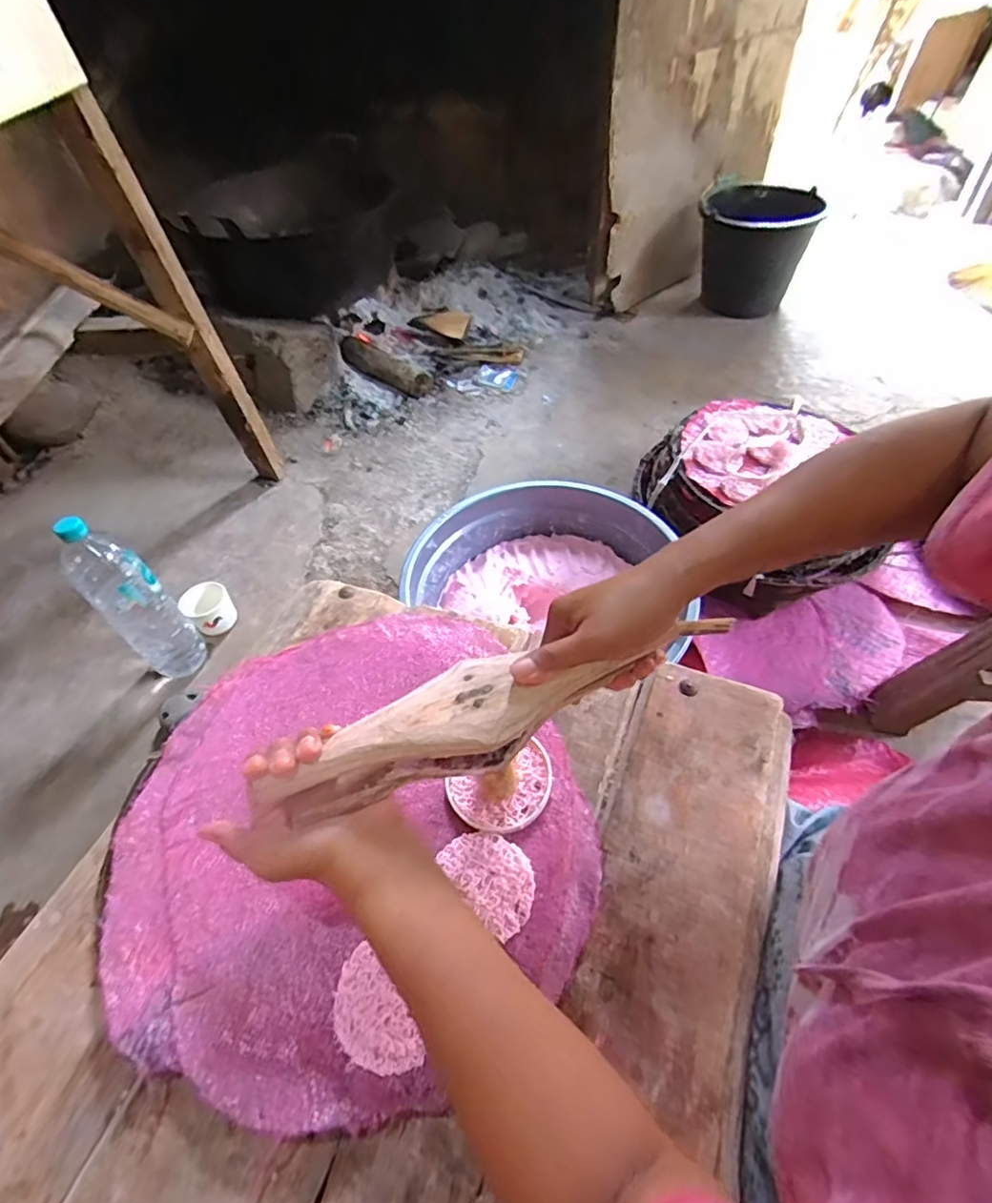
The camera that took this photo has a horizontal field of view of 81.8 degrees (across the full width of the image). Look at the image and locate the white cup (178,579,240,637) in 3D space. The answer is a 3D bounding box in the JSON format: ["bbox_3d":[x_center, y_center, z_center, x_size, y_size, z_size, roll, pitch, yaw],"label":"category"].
[{"bbox_3d":[-0.495,0.016,0.995,0.074,0.072,0.069,-33,57,-20],"label":"white cup"}]

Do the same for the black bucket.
[{"bbox_3d":[0.701,-0.964,1.591,0.297,0.266,0.315,8,53,9],"label":"black bucket"}]

